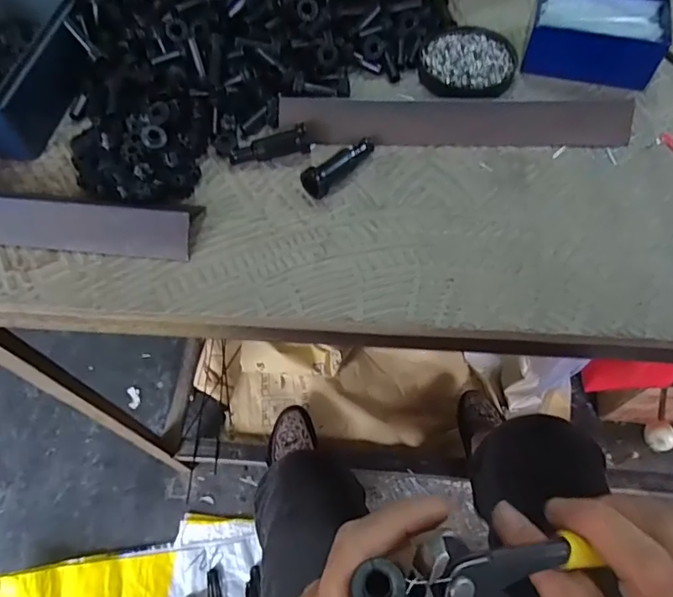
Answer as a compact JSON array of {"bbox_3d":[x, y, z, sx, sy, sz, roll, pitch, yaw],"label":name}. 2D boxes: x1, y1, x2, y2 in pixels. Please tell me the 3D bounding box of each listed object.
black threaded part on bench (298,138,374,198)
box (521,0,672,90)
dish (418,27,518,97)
[{"bbox_3d":[0.001,-0.105,0.411,0.023,0.023,0.070,34,66,20],"label":"black threaded part on bench"},{"bbox_3d":[0.229,-0.234,0.469,0.109,0.047,0.085,14,61,11],"label":"box"},{"bbox_3d":[0.119,-0.211,0.473,0.082,0.019,0.084,-1,59,2],"label":"dish"}]

